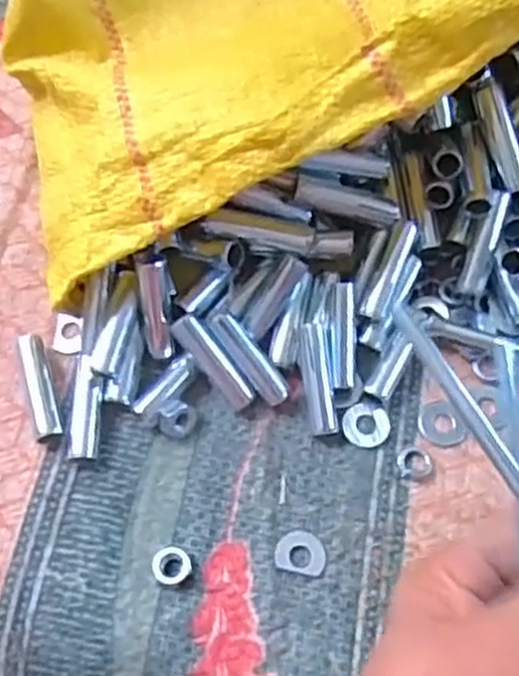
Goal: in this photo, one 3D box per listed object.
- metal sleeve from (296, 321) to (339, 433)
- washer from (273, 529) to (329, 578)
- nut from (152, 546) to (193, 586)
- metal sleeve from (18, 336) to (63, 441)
[{"bbox_3d":[0.022,0.016,0.294,0.011,0.007,0.043,-8,74,-1],"label":"metal sleeve"},{"bbox_3d":[0.016,0.079,0.277,0.019,0.004,0.015,14,68,7],"label":"washer"},{"bbox_3d":[-0.032,0.082,0.270,0.014,0.004,0.013,-9,67,-3],"label":"nut"},{"bbox_3d":[-0.086,0.019,0.293,0.009,0.008,0.044,-17,68,-6],"label":"metal sleeve"}]

